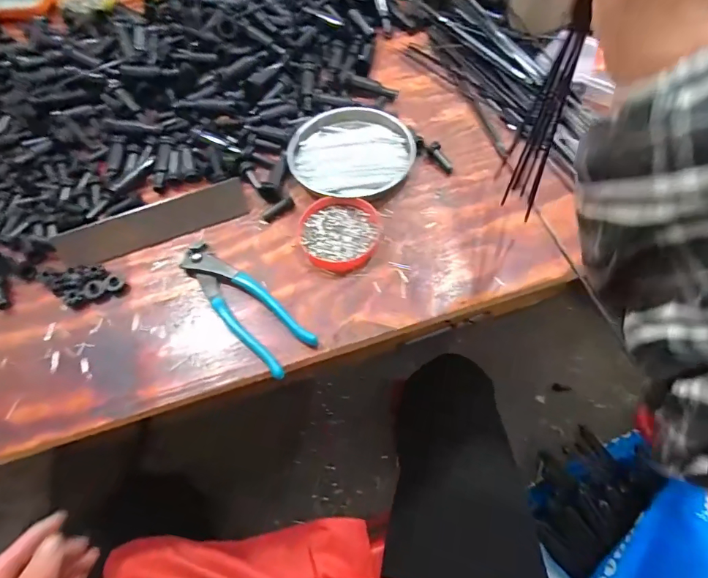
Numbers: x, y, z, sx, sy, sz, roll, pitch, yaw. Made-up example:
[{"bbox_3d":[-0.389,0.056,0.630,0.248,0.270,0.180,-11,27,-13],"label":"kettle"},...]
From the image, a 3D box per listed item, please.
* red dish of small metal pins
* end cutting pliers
[{"bbox_3d":[-0.013,-0.055,0.426,0.077,0.013,0.079,-2,62,3],"label":"red dish of small metal pins"},{"bbox_3d":[-0.105,0.012,0.397,0.046,0.019,0.161,-42,67,-17],"label":"end cutting pliers"}]

